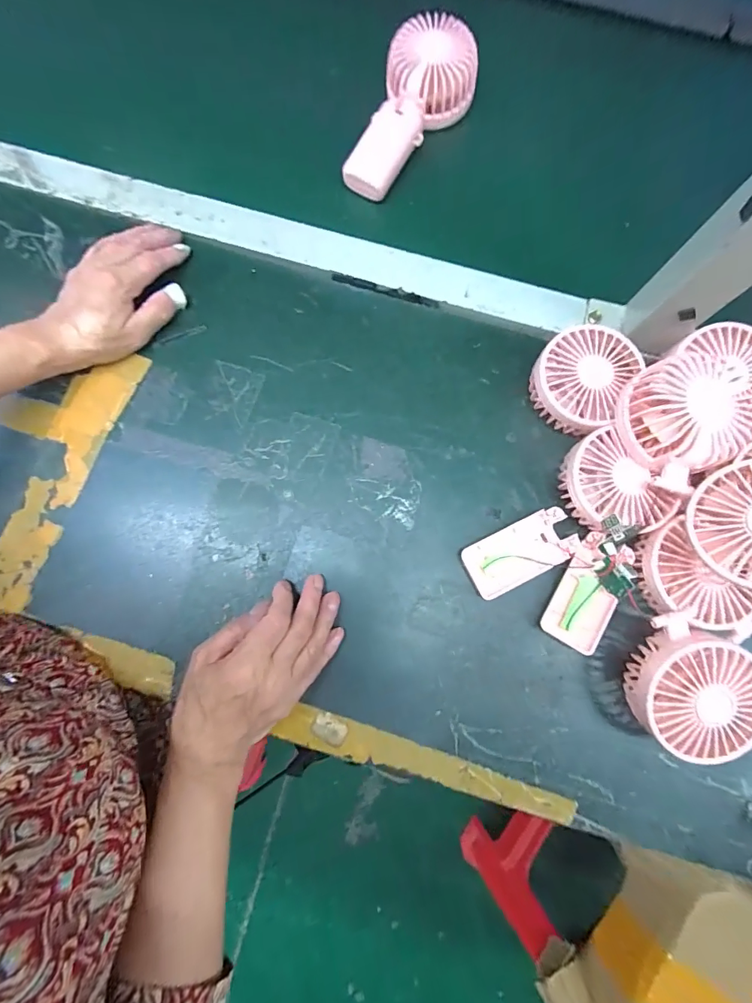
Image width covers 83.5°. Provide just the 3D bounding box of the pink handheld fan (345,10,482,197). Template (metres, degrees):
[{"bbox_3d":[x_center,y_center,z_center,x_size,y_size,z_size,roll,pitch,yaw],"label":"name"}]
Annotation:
[{"bbox_3d":[0.034,-0.372,0.403,0.085,0.044,0.176,23,80,3],"label":"pink handheld fan"}]

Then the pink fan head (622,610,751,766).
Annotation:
[{"bbox_3d":[0.229,0.139,0.310,0.086,0.055,0.085,0,80,-1],"label":"pink fan head"}]

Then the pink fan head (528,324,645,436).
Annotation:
[{"bbox_3d":[0.173,-0.104,0.361,0.072,0.044,0.085,37,81,5],"label":"pink fan head"}]

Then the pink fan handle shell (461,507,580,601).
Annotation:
[{"bbox_3d":[0.119,0.042,0.350,0.093,0.015,0.045,-26,81,-6],"label":"pink fan handle shell"}]

